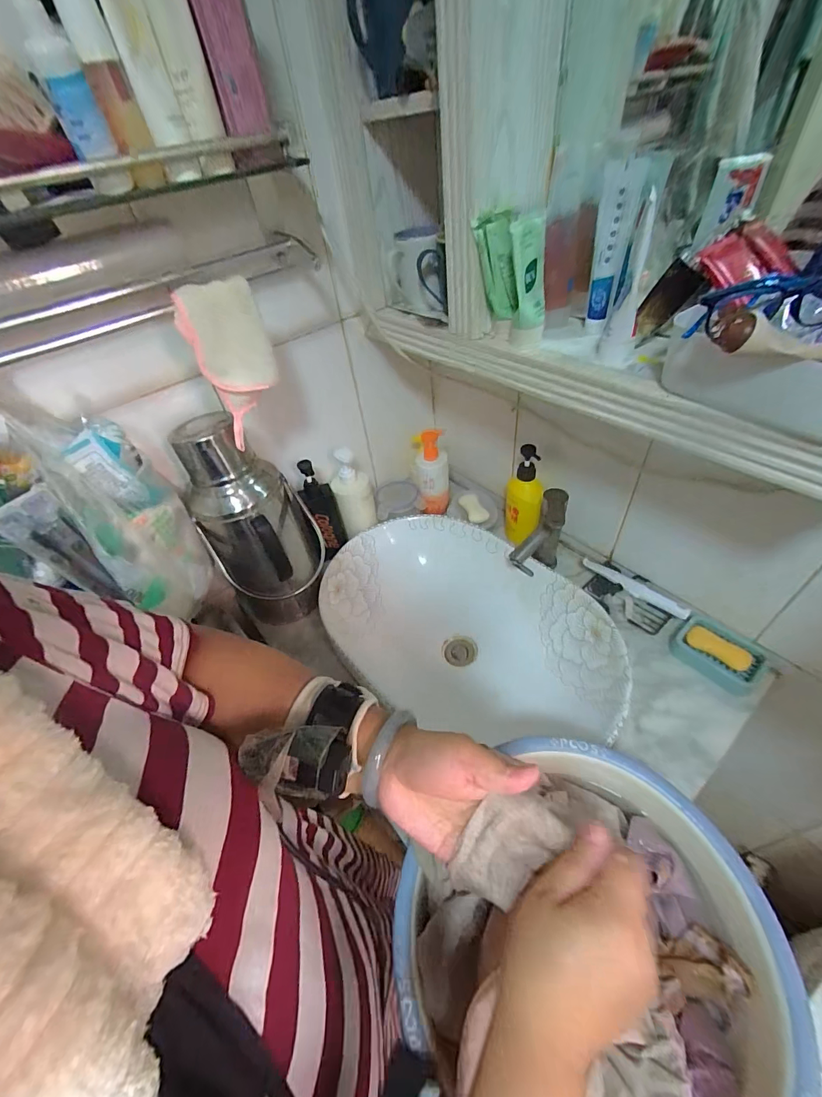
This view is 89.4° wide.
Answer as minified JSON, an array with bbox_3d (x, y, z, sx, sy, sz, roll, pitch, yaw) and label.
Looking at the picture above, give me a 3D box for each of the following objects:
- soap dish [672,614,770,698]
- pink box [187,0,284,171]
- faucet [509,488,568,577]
[{"bbox_3d":[0.490,0.167,0.665,0.082,0.028,0.120,-33,52,-22],"label":"soap dish"},{"bbox_3d":[-0.181,-0.504,0.413,0.051,0.175,0.078,-10,47,-3],"label":"pink box"},{"bbox_3d":[0.238,-0.011,0.770,0.068,0.153,0.133,20,52,23],"label":"faucet"}]

